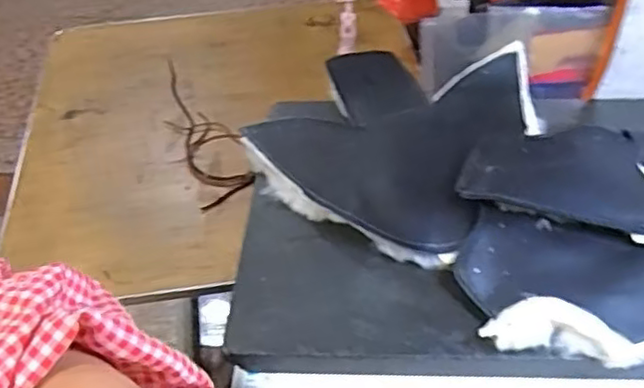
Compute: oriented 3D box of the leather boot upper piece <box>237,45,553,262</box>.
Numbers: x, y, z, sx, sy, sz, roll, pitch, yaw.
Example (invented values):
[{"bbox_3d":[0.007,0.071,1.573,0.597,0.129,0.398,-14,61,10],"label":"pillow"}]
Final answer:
[{"bbox_3d":[0.062,-0.056,0.543,0.199,0.032,0.213,27,54,26],"label":"leather boot upper piece"}]

